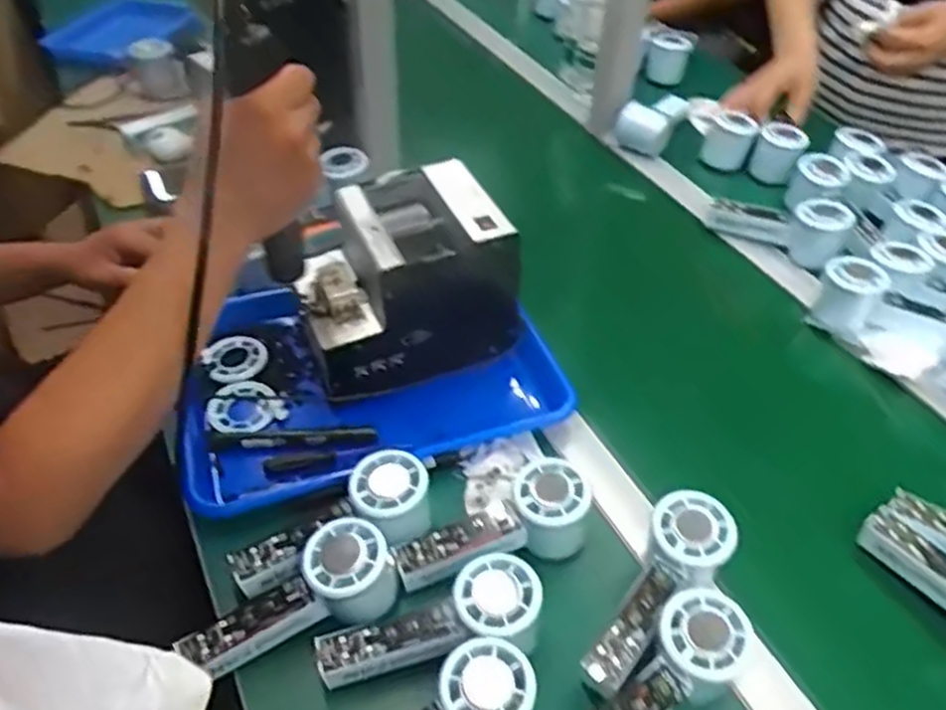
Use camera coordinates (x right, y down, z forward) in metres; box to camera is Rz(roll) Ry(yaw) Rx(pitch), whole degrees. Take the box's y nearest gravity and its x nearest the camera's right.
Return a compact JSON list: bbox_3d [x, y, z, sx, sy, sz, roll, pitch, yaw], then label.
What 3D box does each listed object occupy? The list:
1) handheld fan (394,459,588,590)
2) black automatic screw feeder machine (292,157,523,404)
[{"bbox_3d":[0.012,0.124,0.555,0.141,0.058,0.047,-10,45,-13],"label":"handheld fan"},{"bbox_3d":[-0.062,-0.070,0.675,0.183,0.139,0.134,-15,46,-16],"label":"black automatic screw feeder machine"}]

